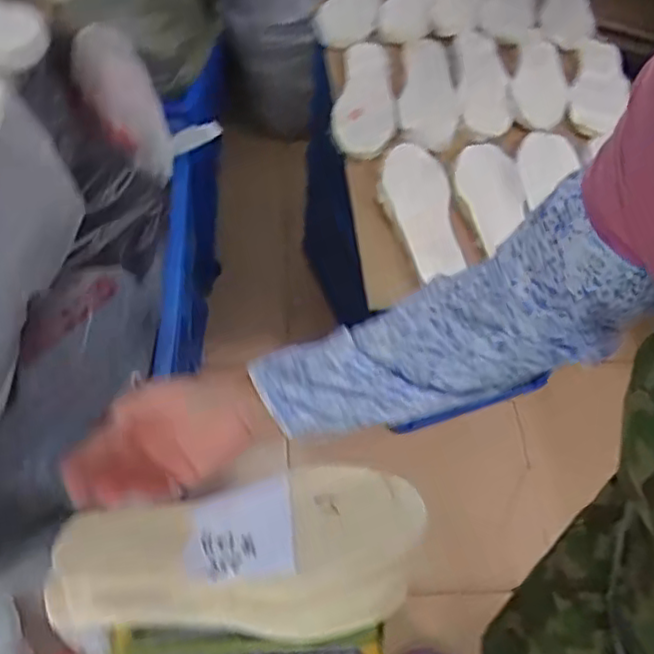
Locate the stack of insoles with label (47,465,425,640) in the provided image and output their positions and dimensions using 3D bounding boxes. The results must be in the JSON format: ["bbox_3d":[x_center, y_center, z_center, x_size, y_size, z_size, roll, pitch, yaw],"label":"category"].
[{"bbox_3d":[-0.074,0.202,0.570,0.304,0.111,0.102,-4,46,-11],"label":"stack of insoles with label"}]

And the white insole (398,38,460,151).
[{"bbox_3d":[0.166,-0.388,1.074,0.093,0.024,0.274,12,52,-5],"label":"white insole"}]

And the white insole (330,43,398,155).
[{"bbox_3d":[0.066,-0.367,1.052,0.096,0.011,0.256,15,57,-7],"label":"white insole"}]

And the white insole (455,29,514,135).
[{"bbox_3d":[0.257,-0.416,1.099,0.081,0.012,0.262,2,55,0],"label":"white insole"}]

